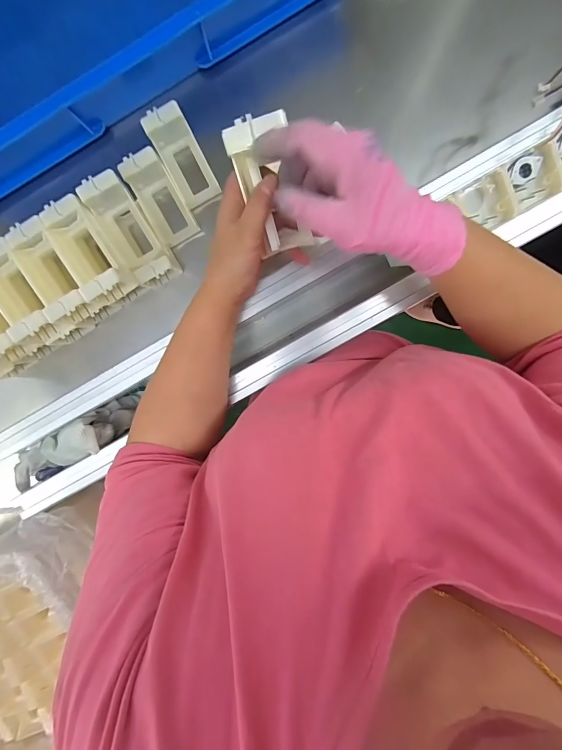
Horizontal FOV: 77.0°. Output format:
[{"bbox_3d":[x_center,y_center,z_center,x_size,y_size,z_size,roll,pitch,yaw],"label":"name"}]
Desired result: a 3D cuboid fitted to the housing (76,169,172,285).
[{"bbox_3d":[-0.192,-0.179,0.450,0.056,0.066,0.124,-30,97,4],"label":"housing"}]

